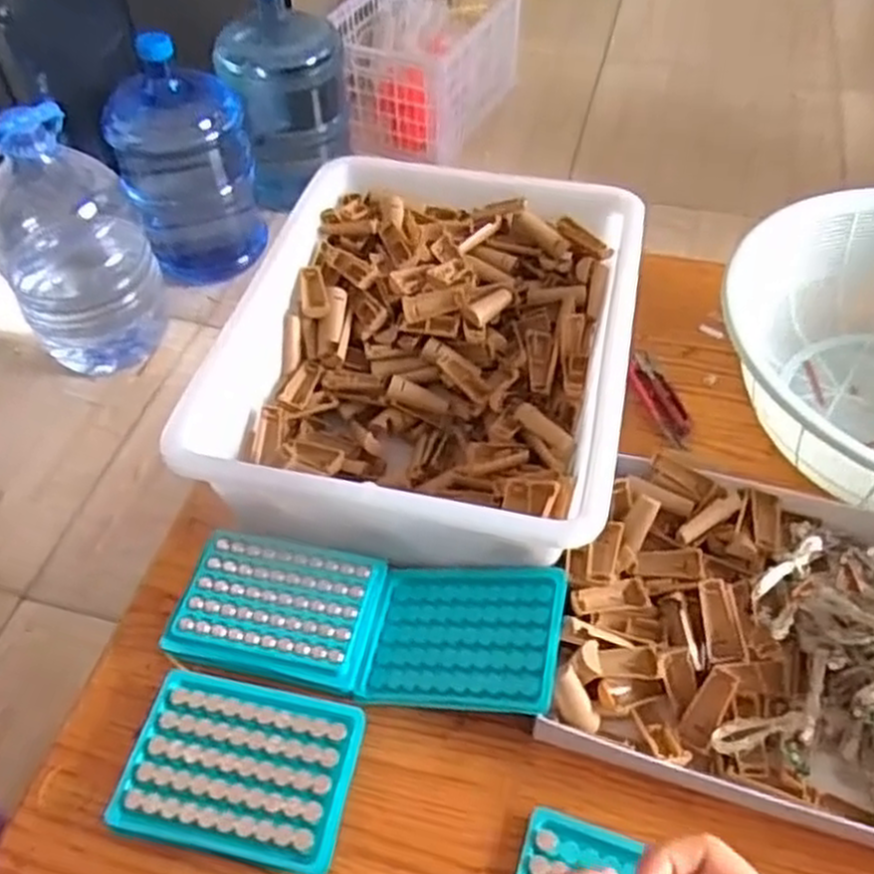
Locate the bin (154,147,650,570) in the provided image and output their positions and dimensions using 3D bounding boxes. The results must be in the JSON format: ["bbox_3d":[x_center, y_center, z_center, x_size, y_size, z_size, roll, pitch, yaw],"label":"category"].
[{"bbox_3d":[0.000,-0.074,0.636,0.287,0.094,0.359,10,52,8],"label":"bin"}]

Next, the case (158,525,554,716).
[{"bbox_3d":[-0.046,0.118,0.525,0.246,0.044,0.092,9,52,8],"label":"case"}]

